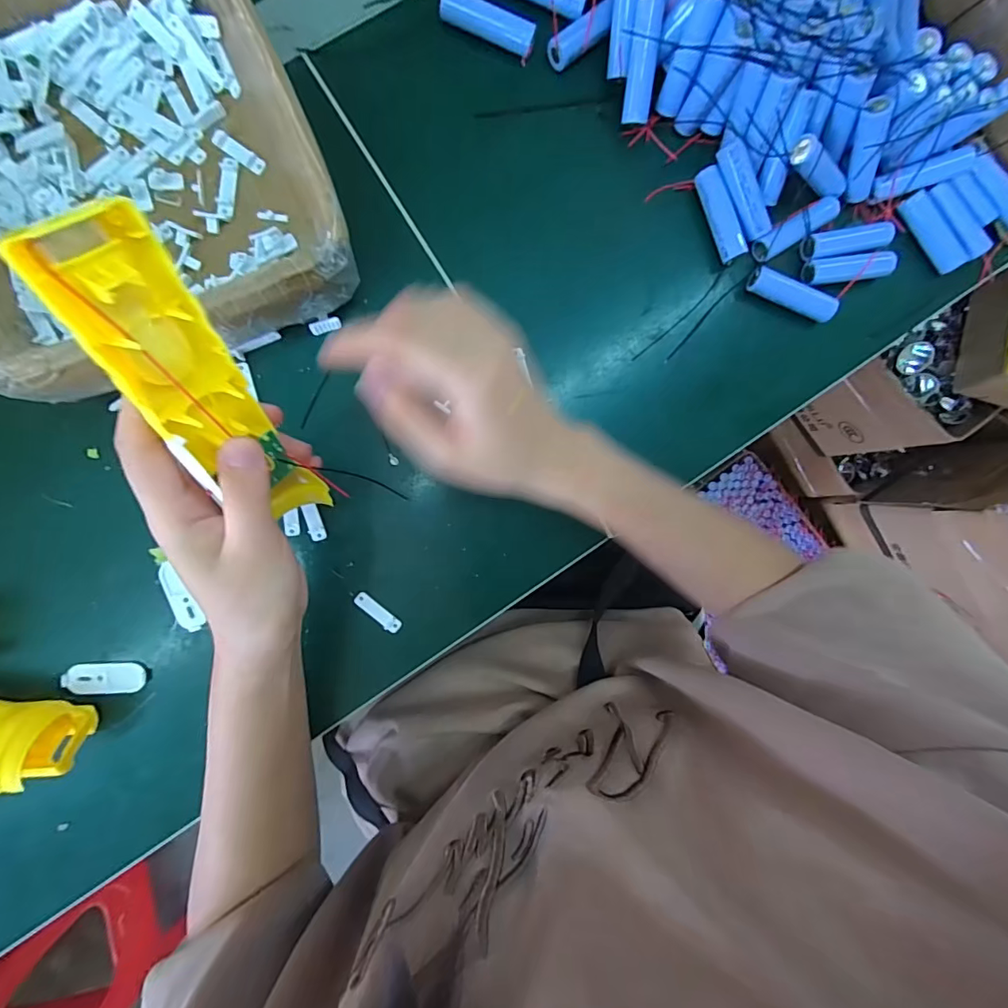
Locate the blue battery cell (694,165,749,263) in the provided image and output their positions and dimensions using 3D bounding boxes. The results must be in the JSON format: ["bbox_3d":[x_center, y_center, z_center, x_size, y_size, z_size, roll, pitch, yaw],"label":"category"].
[{"bbox_3d":[0.159,-0.213,0.356,0.019,0.018,0.065,-29,96,-5],"label":"blue battery cell"}]

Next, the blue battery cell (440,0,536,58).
[{"bbox_3d":[-0.011,-0.329,0.330,0.065,0.014,0.018,22,90,-7],"label":"blue battery cell"}]

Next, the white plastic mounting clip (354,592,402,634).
[{"bbox_3d":[-0.090,0.078,0.344,0.038,0.005,0.009,41,88,-7],"label":"white plastic mounting clip"}]

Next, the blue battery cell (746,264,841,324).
[{"bbox_3d":[0.217,-0.158,0.364,0.066,0.021,0.016,22,90,-7],"label":"blue battery cell"}]

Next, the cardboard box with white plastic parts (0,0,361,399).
[{"bbox_3d":[-0.221,-0.195,0.279,0.208,0.081,0.221,-24,95,-5],"label":"cardboard box with white plastic parts"}]

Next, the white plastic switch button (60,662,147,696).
[{"bbox_3d":[-0.270,0.118,0.324,0.049,0.005,0.020,-2,93,-7],"label":"white plastic switch button"}]

